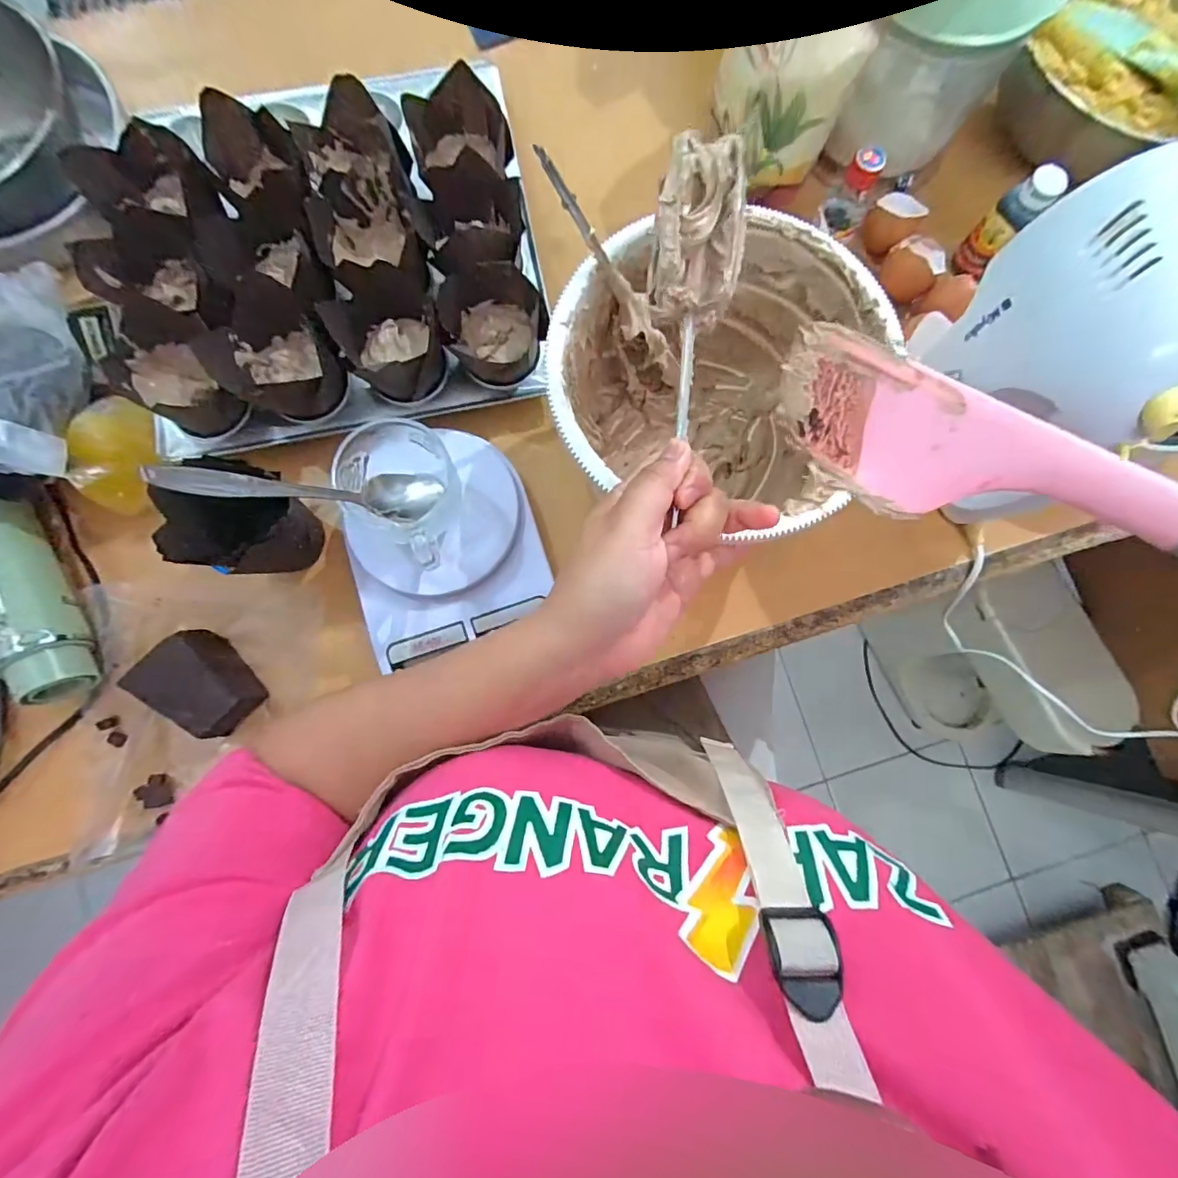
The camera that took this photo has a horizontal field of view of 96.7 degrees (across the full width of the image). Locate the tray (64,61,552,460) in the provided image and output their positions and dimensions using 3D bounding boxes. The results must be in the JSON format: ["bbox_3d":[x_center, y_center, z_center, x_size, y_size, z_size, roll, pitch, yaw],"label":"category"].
[{"bbox_3d":[-0.201,-0.245,0.393,0.315,0.057,0.242,-12,82,-3],"label":"tray"}]

